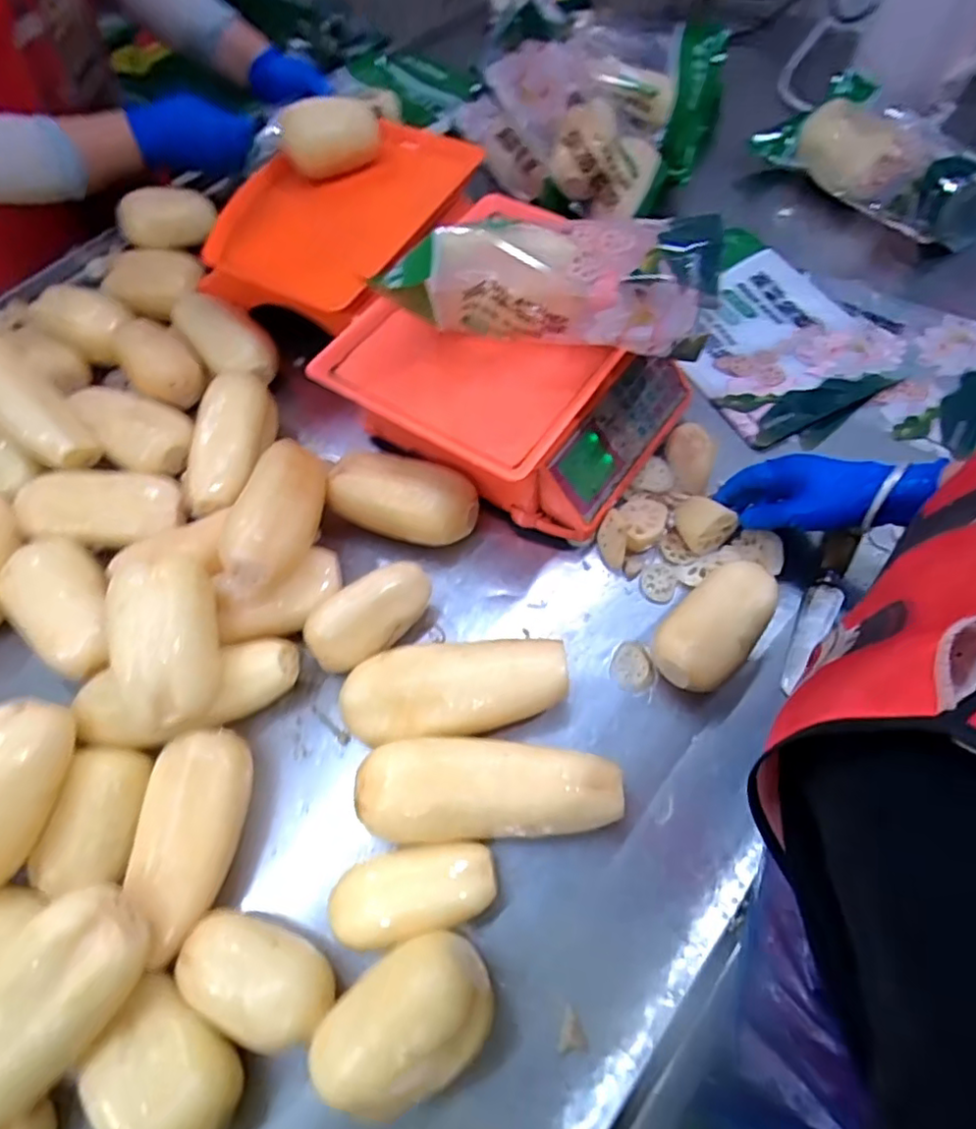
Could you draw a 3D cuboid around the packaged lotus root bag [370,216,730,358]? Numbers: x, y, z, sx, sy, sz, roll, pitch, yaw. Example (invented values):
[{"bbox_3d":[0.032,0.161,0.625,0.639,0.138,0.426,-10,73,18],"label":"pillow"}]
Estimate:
[{"bbox_3d":[0.048,-0.232,0.509,0.260,0.091,0.111,7,63,7],"label":"packaged lotus root bag"}]

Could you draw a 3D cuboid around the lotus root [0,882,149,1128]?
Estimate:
[{"bbox_3d":[-0.288,0.282,0.394,0.135,0.055,0.081,-41,67,-17],"label":"lotus root"}]

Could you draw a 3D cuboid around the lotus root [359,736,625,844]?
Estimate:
[{"bbox_3d":[0.003,0.171,0.469,0.197,0.058,0.072,-1,62,3],"label":"lotus root"}]

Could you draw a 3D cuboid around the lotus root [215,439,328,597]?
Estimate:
[{"bbox_3d":[-0.180,-0.047,0.538,0.067,0.063,0.162,16,64,11],"label":"lotus root"}]

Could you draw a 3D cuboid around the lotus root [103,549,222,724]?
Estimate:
[{"bbox_3d":[-0.253,0.060,0.489,0.068,0.072,0.133,-17,63,-5],"label":"lotus root"}]

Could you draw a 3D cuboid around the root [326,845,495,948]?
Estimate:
[{"bbox_3d":[-0.054,0.240,0.452,0.120,0.045,0.056,-13,62,-3],"label":"root"}]

